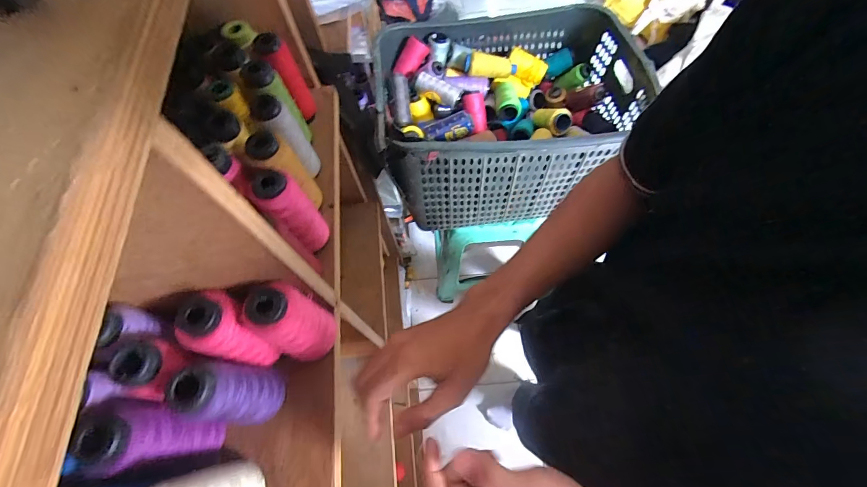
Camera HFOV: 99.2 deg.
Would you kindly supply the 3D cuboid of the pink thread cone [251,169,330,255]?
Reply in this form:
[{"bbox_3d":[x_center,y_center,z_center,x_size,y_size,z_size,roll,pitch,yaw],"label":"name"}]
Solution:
[{"bbox_3d":[-0.139,-0.032,0.374,0.038,0.106,0.044,-34,67,-12],"label":"pink thread cone"}]

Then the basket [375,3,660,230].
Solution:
[{"bbox_3d":[0.170,-0.307,0.886,0.535,0.280,0.411,-4,64,1],"label":"basket"}]

